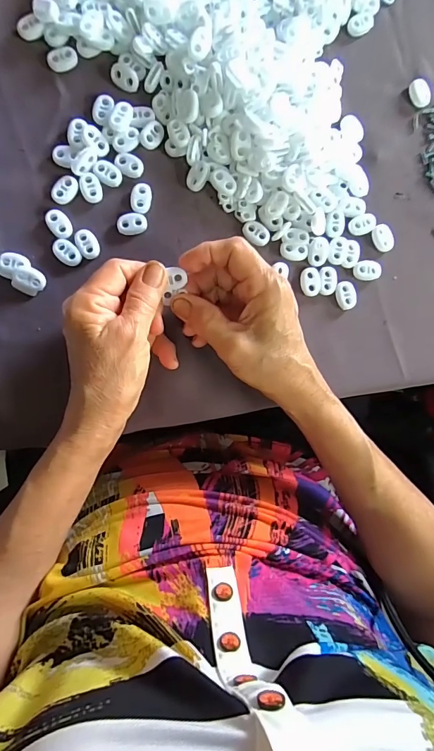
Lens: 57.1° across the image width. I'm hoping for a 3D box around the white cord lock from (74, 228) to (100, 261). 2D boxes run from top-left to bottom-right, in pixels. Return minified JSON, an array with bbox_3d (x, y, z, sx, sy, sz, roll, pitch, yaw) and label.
[{"bbox_3d":[-0.098,-0.100,0.301,0.015,0.004,0.023,-24,91,-7],"label":"white cord lock"}]

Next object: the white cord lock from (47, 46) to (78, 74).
[{"bbox_3d":[-0.117,-0.239,0.302,0.022,0.006,0.014,-26,91,-7],"label":"white cord lock"}]

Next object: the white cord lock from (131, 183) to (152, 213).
[{"bbox_3d":[-0.058,-0.137,0.307,0.015,0.004,0.023,7,87,-6],"label":"white cord lock"}]

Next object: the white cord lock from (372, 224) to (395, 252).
[{"bbox_3d":[0.137,-0.113,0.327,0.016,0.004,0.021,-25,91,-7],"label":"white cord lock"}]

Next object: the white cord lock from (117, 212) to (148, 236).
[{"bbox_3d":[-0.065,-0.116,0.306,0.022,0.004,0.015,-11,89,-7],"label":"white cord lock"}]

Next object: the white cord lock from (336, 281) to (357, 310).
[{"bbox_3d":[0.104,-0.064,0.322,0.015,0.006,0.022,-11,89,-7],"label":"white cord lock"}]

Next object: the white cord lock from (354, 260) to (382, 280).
[{"bbox_3d":[0.123,-0.086,0.325,0.022,0.004,0.015,-4,89,-7],"label":"white cord lock"}]

